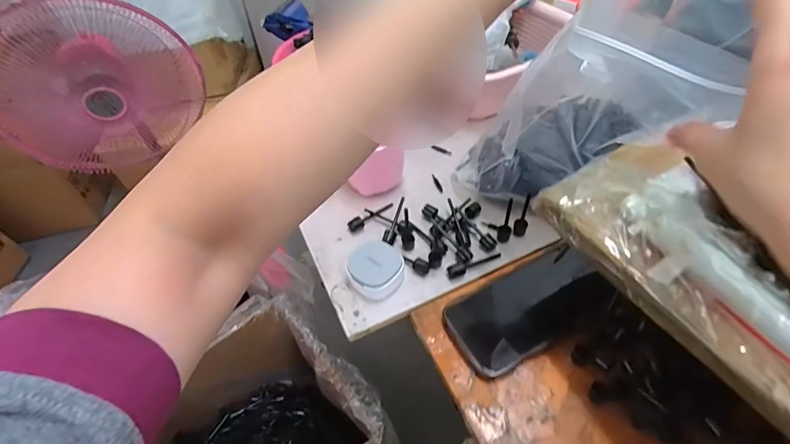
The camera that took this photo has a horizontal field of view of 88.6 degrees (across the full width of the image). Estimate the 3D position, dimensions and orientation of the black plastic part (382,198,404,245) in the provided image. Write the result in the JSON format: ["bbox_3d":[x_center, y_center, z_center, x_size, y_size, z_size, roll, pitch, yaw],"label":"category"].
[{"bbox_3d":[0.000,-0.002,0.466,0.013,0.014,0.061,9,51,13],"label":"black plastic part"}]

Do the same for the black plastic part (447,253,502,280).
[{"bbox_3d":[0.085,0.042,0.427,0.063,0.012,0.011,-22,51,-13],"label":"black plastic part"}]

